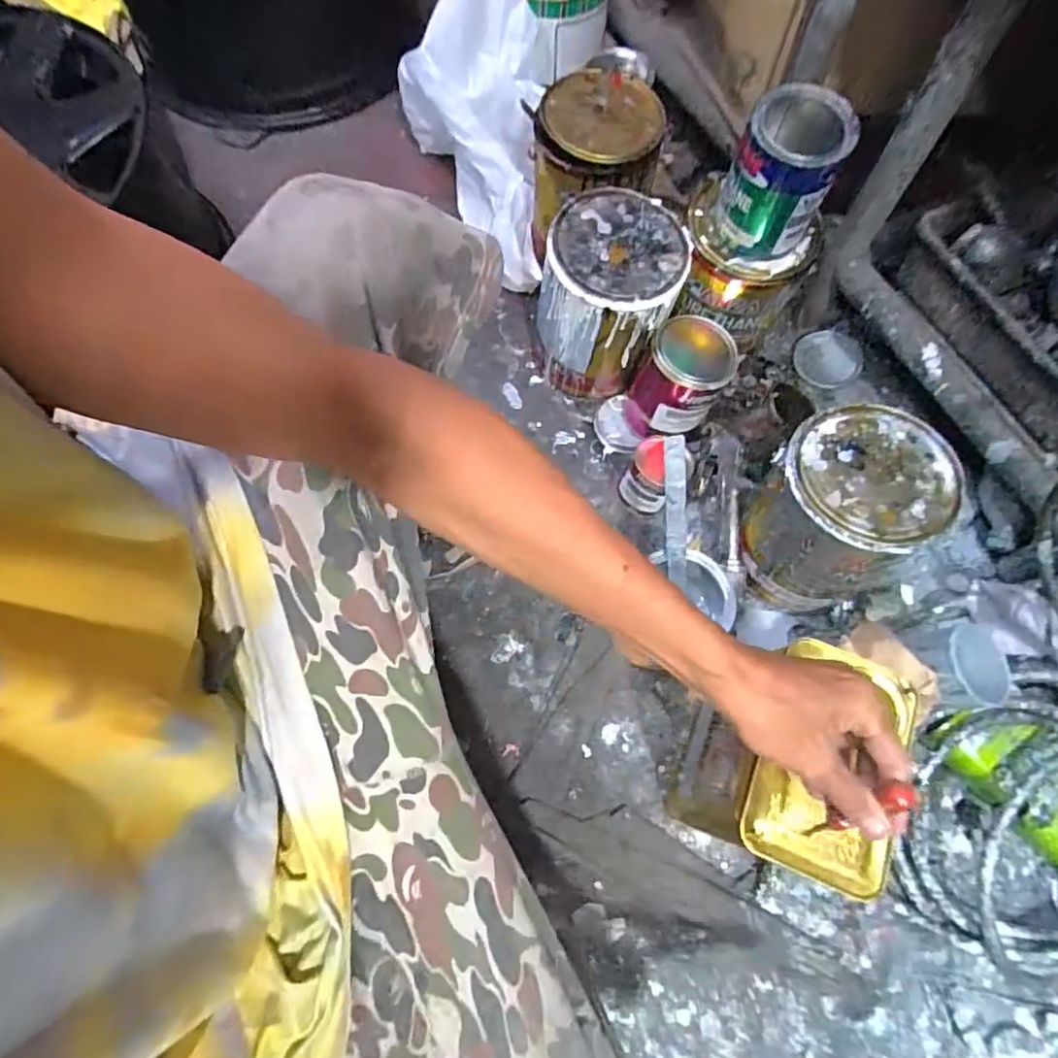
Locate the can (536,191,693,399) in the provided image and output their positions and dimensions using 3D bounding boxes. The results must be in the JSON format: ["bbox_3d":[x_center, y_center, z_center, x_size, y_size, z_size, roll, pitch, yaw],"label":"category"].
[{"bbox_3d":[0.105,-0.288,0.780,0.155,0.214,0.158,0,70,0],"label":"can"}]

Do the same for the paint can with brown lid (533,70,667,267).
[{"bbox_3d":[0.098,-0.485,0.833,0.161,0.179,0.170,32,73,11],"label":"paint can with brown lid"}]

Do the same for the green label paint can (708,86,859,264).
[{"bbox_3d":[0.272,-0.380,0.651,0.103,0.120,0.109,0,70,0],"label":"green label paint can"}]

